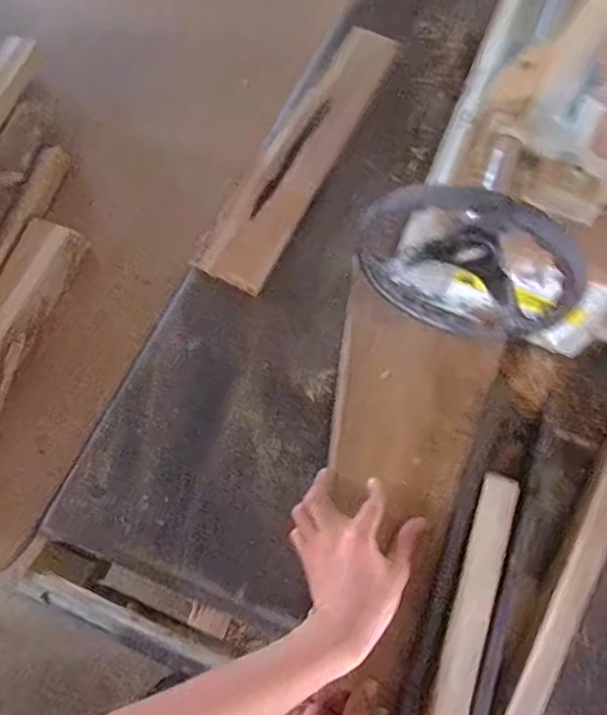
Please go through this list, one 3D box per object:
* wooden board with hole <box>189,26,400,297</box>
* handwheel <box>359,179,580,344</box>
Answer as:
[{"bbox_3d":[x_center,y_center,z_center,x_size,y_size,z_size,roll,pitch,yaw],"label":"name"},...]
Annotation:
[{"bbox_3d":[0.005,-0.295,0.764,0.091,0.023,0.468,27,72,7],"label":"wooden board with hole"},{"bbox_3d":[0.146,-0.083,0.486,0.190,0.181,0.046,28,68,10],"label":"handwheel"}]

